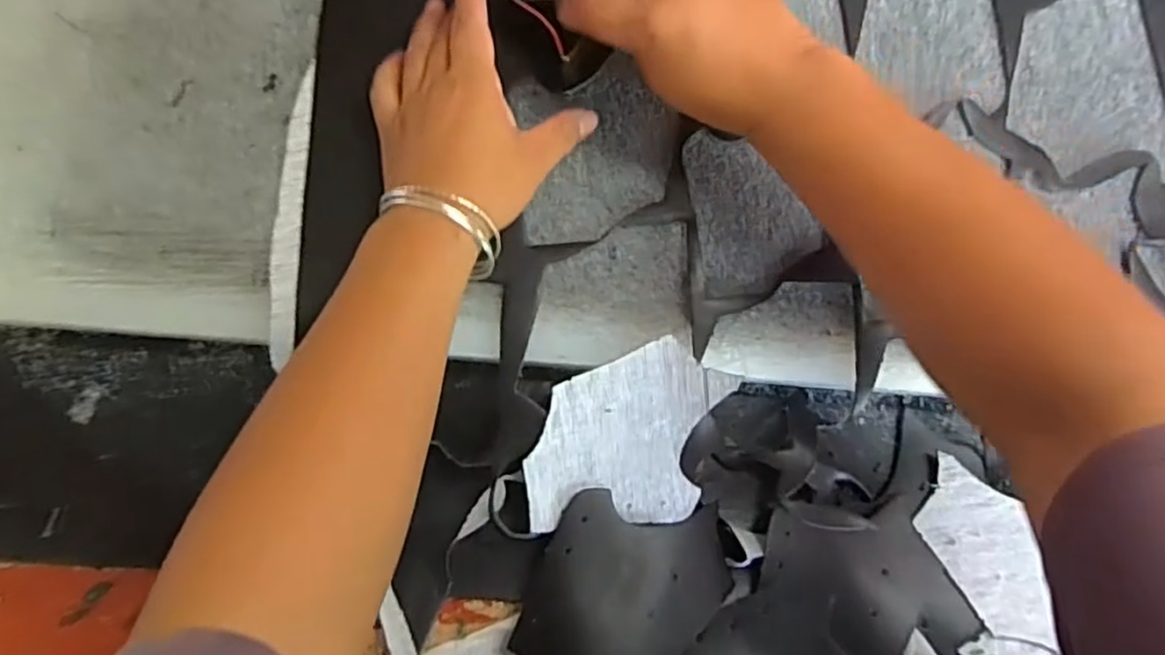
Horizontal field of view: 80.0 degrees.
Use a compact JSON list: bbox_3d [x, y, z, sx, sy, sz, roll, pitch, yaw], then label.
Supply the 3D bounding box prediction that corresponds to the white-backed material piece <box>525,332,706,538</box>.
[{"bbox_3d":[0.019,0.062,0.404,0.100,0.015,0.103,0,84,-3],"label":"white-backed material piece"}]

